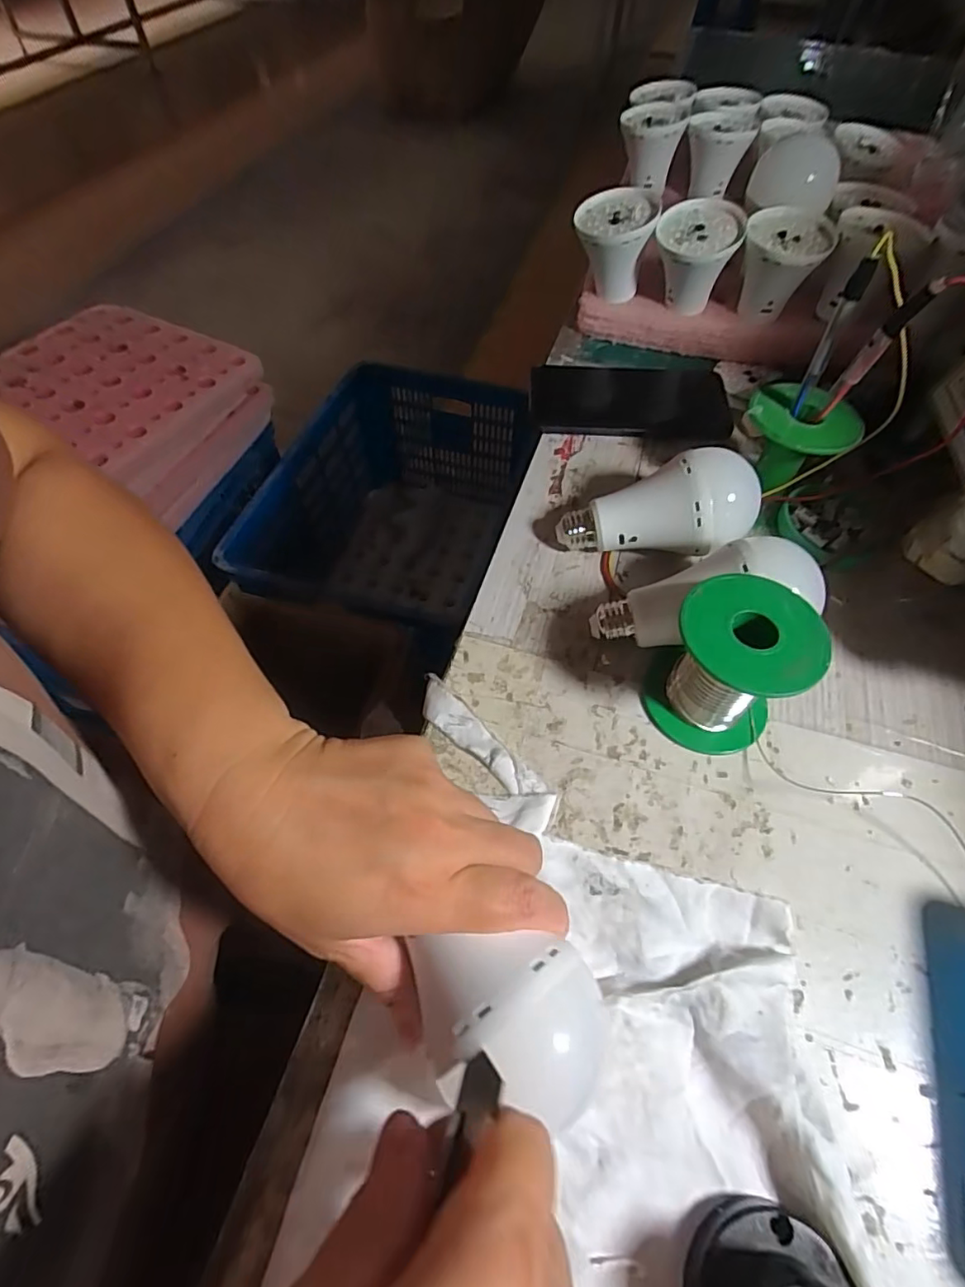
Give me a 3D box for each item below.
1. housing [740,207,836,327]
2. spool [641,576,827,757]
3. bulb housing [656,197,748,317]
[{"bbox_3d":[0.237,-0.301,0.453,0.064,0.062,0.065,24,60,13],"label":"housing"},{"bbox_3d":[0.127,0.012,0.292,0.065,0.071,0.062,1,58,-1],"label":"spool"},{"bbox_3d":[0.171,-0.311,0.461,0.062,0.067,0.070,14,58,7],"label":"bulb housing"}]

